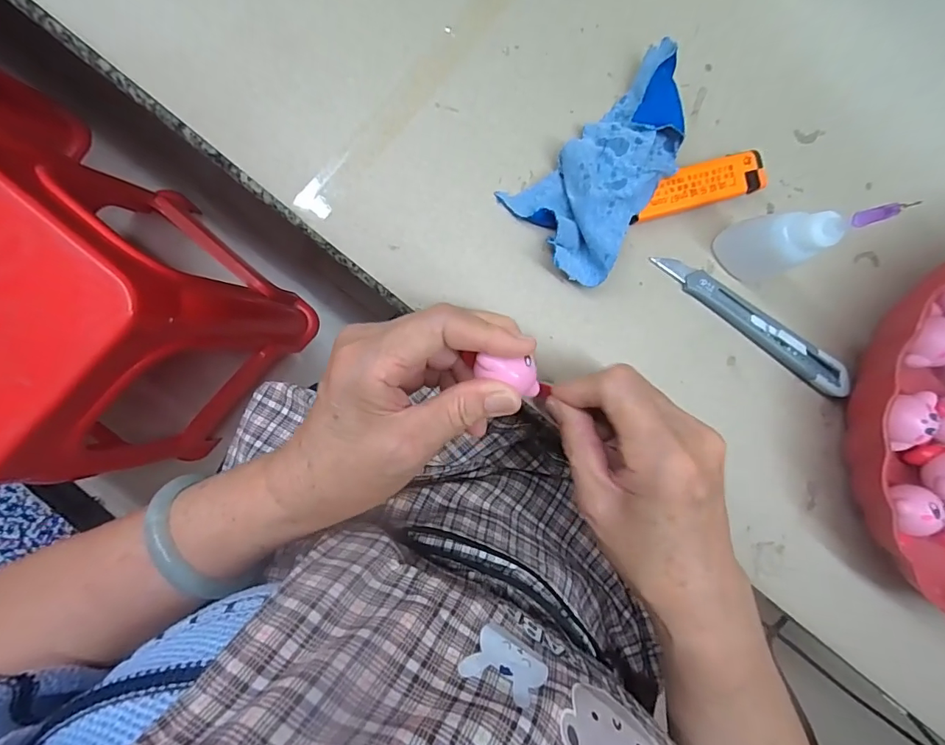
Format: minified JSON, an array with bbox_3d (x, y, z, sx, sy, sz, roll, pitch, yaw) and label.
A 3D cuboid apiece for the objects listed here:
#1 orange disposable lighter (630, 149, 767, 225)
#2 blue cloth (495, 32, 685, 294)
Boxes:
[{"bbox_3d":[0.124,-0.104,0.255,0.081,0.013,0.023,-17,94,-6],"label":"orange disposable lighter"},{"bbox_3d":[0.078,-0.106,0.244,0.110,0.024,0.069,-42,96,-4],"label":"blue cloth"}]

